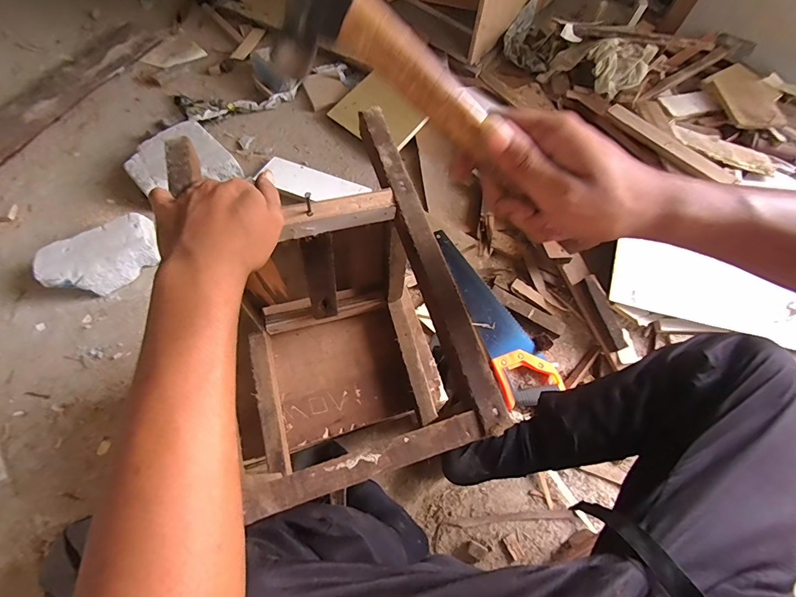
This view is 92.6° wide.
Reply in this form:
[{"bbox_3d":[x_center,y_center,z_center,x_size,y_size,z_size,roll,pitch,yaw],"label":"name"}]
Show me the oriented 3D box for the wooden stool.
[{"bbox_3d":[-0.072,0.041,0.421,0.218,0.263,0.292,-15,68,-9],"label":"wooden stool"}]

